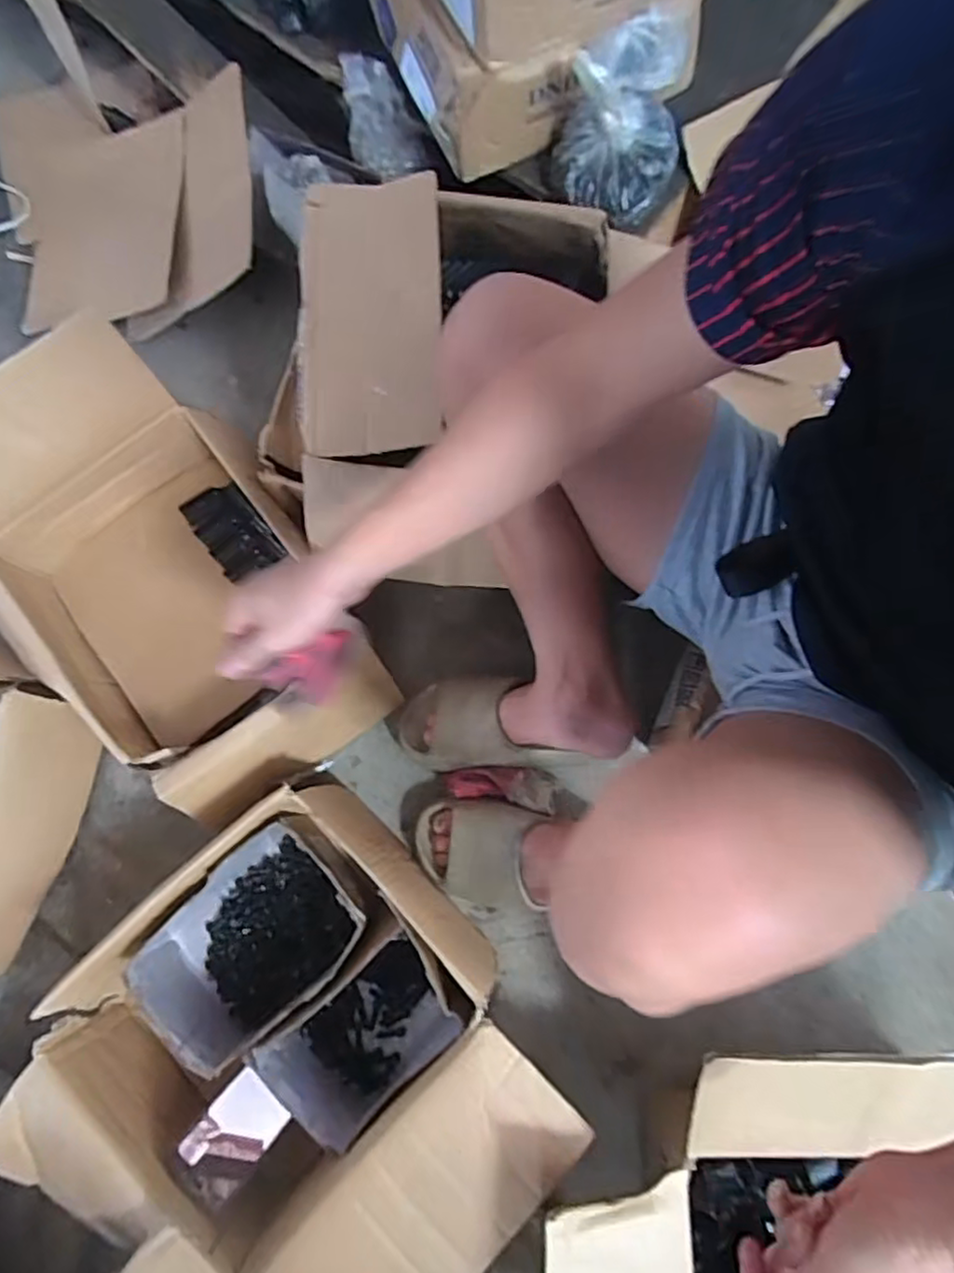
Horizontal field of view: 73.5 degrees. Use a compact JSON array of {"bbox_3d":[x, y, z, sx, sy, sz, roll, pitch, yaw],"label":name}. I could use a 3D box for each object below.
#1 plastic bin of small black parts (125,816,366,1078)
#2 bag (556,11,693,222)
[{"bbox_3d":[-0.232,0.313,0.671,0.212,0.091,0.159,-37,79,-8],"label":"plastic bin of small black parts"},{"bbox_3d":[0.163,-0.558,0.676,0.122,0.129,0.132,27,78,7],"label":"bag"}]

